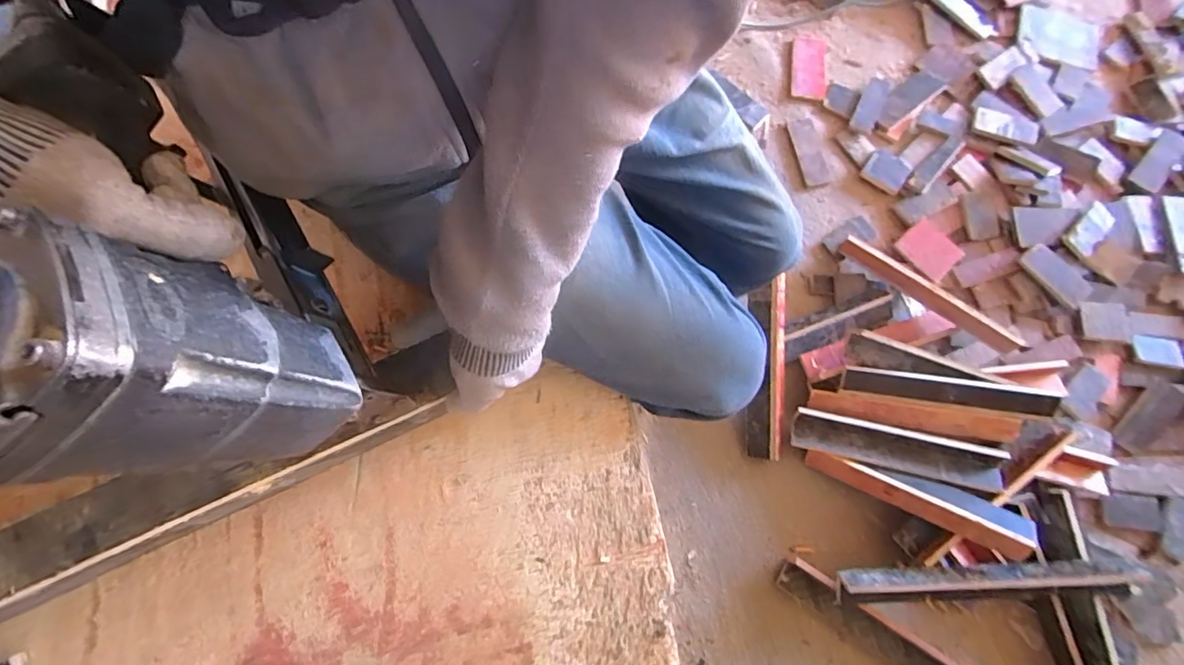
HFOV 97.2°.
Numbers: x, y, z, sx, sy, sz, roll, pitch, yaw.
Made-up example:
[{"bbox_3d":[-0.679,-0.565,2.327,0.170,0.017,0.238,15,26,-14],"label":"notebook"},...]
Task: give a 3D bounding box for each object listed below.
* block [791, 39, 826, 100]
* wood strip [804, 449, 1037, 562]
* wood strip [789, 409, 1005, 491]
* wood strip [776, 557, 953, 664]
[{"bbox_3d":[0.535,-0.659,1.293,0.086,0.028,0.174,9,77,2],"label":"block"},{"bbox_3d":[0.598,0.302,0.974,0.375,0.057,0.079,19,77,26],"label":"wood strip"},{"bbox_3d":[0.565,0.217,0.983,0.350,0.020,0.075,12,79,15],"label":"wood strip"},{"bbox_3d":[0.506,0.536,0.940,0.347,0.035,0.069,32,79,7],"label":"wood strip"}]

